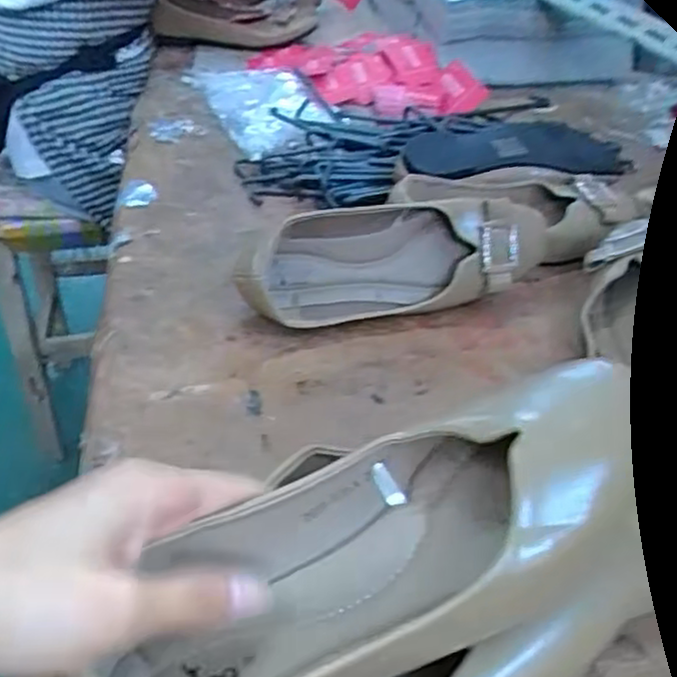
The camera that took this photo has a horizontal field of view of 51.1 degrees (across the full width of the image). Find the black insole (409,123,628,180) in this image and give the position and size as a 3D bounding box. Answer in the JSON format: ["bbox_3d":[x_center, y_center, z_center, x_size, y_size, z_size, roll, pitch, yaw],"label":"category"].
[{"bbox_3d":[0.168,-0.170,0.658,0.222,0.032,0.059,-6,39,-10],"label":"black insole"}]

